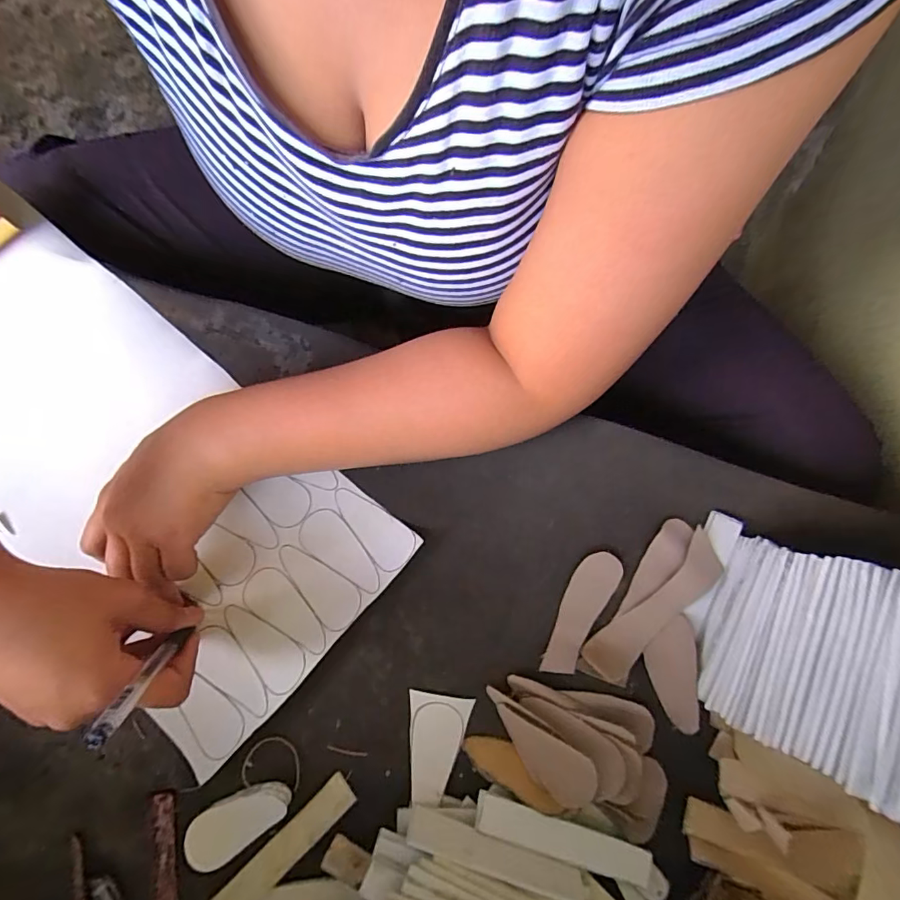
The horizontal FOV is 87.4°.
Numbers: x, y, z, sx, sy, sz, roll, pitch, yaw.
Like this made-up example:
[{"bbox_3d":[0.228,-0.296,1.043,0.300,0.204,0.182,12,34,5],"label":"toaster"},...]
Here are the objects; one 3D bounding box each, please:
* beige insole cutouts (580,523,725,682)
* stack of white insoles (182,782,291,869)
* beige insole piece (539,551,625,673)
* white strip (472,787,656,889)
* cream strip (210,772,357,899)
[{"bbox_3d":[0.137,0.104,0.310,0.116,0.009,0.030,-44,82,-6],"label":"beige insole cutouts"},{"bbox_3d":[-0.134,0.237,0.301,0.068,0.009,0.034,-31,81,-4],"label":"stack of white insoles"},{"bbox_3d":[0.087,0.108,0.314,0.028,0.006,0.084,29,82,6],"label":"beige insole piece"},{"bbox_3d":[0.069,0.235,0.286,0.108,0.009,0.020,18,81,5],"label":"white strip"},{"bbox_3d":[-0.107,0.256,0.300,0.107,0.004,0.021,-43,82,-5],"label":"cream strip"}]

